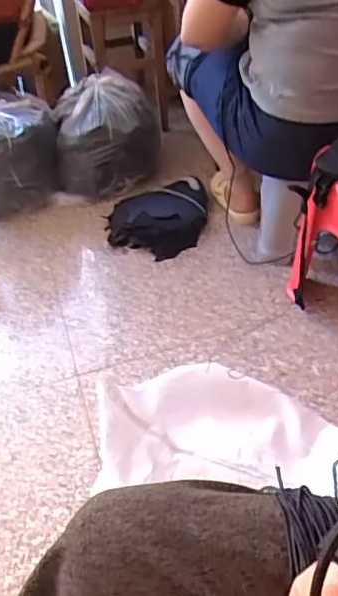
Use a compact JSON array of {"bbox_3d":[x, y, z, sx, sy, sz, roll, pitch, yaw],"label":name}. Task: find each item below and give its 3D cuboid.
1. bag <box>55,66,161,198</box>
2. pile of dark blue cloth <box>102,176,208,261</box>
[{"bbox_3d":[-0.175,-0.470,1.659,0.282,0.232,0.276,-9,39,-2],"label":"bag"},{"bbox_3d":[-0.033,-0.213,1.519,0.259,0.055,0.330,-1,37,7],"label":"pile of dark blue cloth"}]

